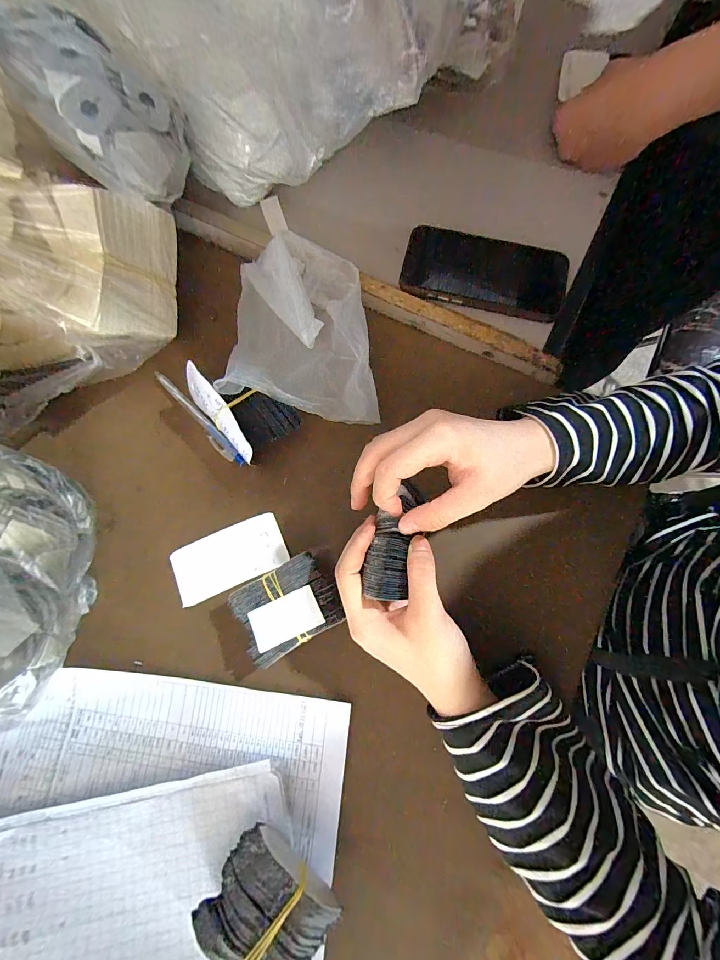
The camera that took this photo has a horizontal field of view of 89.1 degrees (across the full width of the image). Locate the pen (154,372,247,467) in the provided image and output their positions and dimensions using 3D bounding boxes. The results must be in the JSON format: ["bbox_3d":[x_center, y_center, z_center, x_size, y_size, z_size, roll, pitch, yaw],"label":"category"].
[{"bbox_3d":[-0.158,-0.061,0.362,0.015,0.011,0.136,-41,78,-7],"label":"pen"}]

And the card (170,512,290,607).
[{"bbox_3d":[-0.117,0.070,0.329,0.100,0.008,0.051,-23,76,-3],"label":"card"}]

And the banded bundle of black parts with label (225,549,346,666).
[{"bbox_3d":[-0.059,0.105,0.299,0.081,0.038,0.067,-28,75,-6],"label":"banded bundle of black parts with label"}]

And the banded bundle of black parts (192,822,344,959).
[{"bbox_3d":[-0.059,0.284,0.247,0.079,0.040,0.064,35,80,10],"label":"banded bundle of black parts"}]

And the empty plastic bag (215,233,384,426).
[{"bbox_3d":[-0.060,-0.143,0.354,0.130,0.050,0.190,-7,76,1],"label":"empty plastic bag"}]

